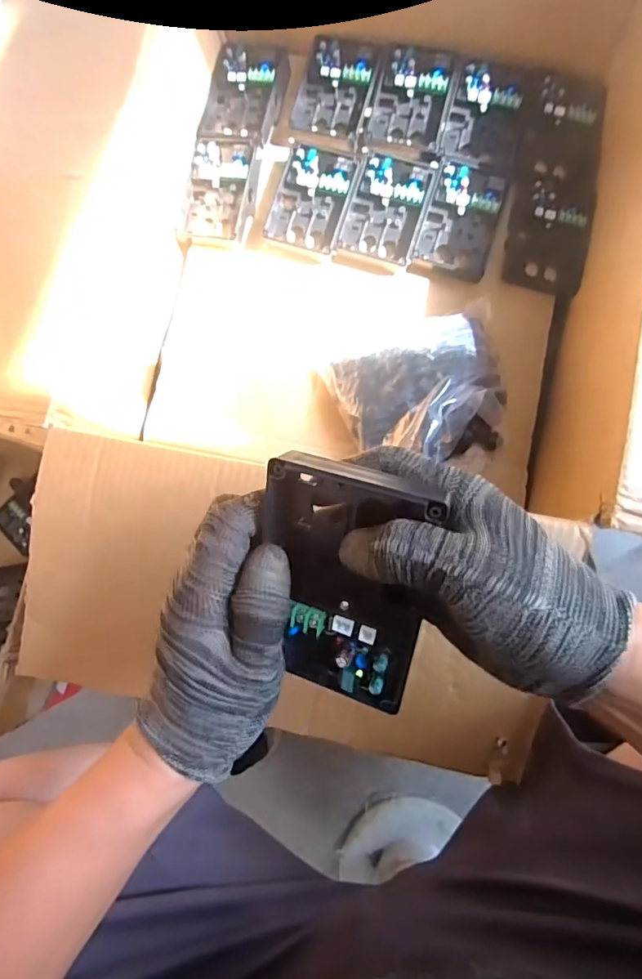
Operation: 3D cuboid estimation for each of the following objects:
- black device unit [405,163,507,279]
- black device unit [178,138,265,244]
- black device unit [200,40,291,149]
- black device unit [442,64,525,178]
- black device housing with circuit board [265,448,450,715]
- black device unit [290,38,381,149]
[{"bbox_3d":[0.160,-0.311,0.565,0.086,0.029,0.118,15,85,5],"label":"black device unit"},{"bbox_3d":[-0.123,-0.364,0.583,0.085,0.029,0.112,11,85,5],"label":"black device unit"},{"bbox_3d":[-0.094,-0.482,0.592,0.085,0.029,0.117,16,85,5],"label":"black device unit"},{"bbox_3d":[0.191,-0.428,0.561,0.088,0.021,0.121,11,85,5],"label":"black device unit"},{"bbox_3d":[0.010,0.049,0.247,0.083,0.017,0.125,17,116,20],"label":"black device housing with circuit board"},{"bbox_3d":[0.017,-0.476,0.579,0.084,0.023,0.107,17,85,6],"label":"black device unit"}]

